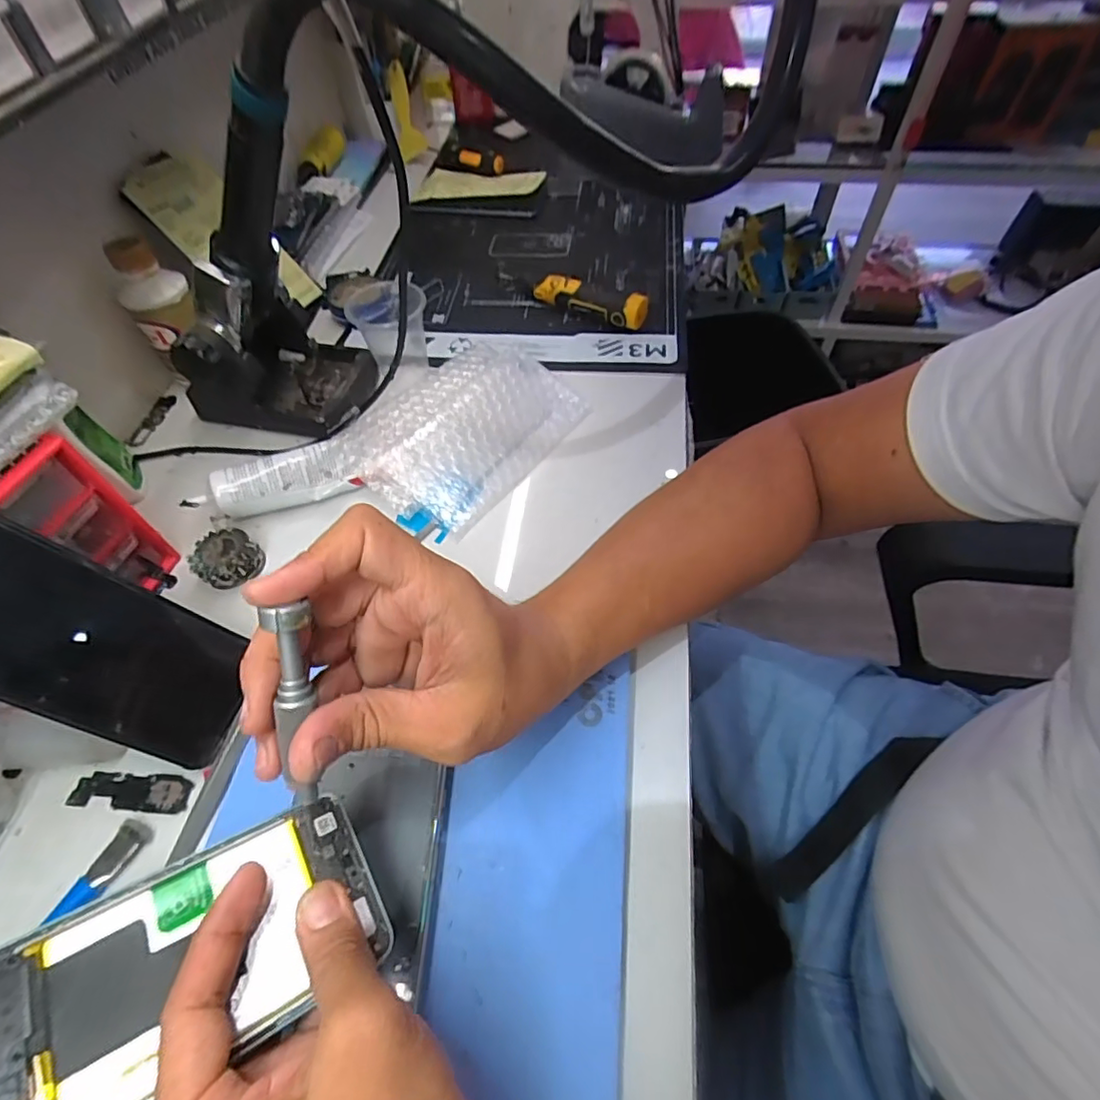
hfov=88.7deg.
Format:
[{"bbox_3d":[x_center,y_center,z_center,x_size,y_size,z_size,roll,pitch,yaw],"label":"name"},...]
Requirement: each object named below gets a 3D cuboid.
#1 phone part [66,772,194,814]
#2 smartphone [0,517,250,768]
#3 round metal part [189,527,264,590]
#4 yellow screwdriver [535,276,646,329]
[{"bbox_3d":[-0.240,0.139,0.323,0.070,0.004,0.020,2,55,4],"label":"phone part"},{"bbox_3d":[-0.247,0.052,0.305,0.006,0.161,0.078,-18,41,44],"label":"smartphone"},{"bbox_3d":[-0.229,0.007,0.401,0.040,0.023,0.040,-1,55,2],"label":"round metal part"},{"bbox_3d":[0.037,-0.242,0.545,0.115,0.034,0.023,29,61,21],"label":"yellow screwdriver"}]

